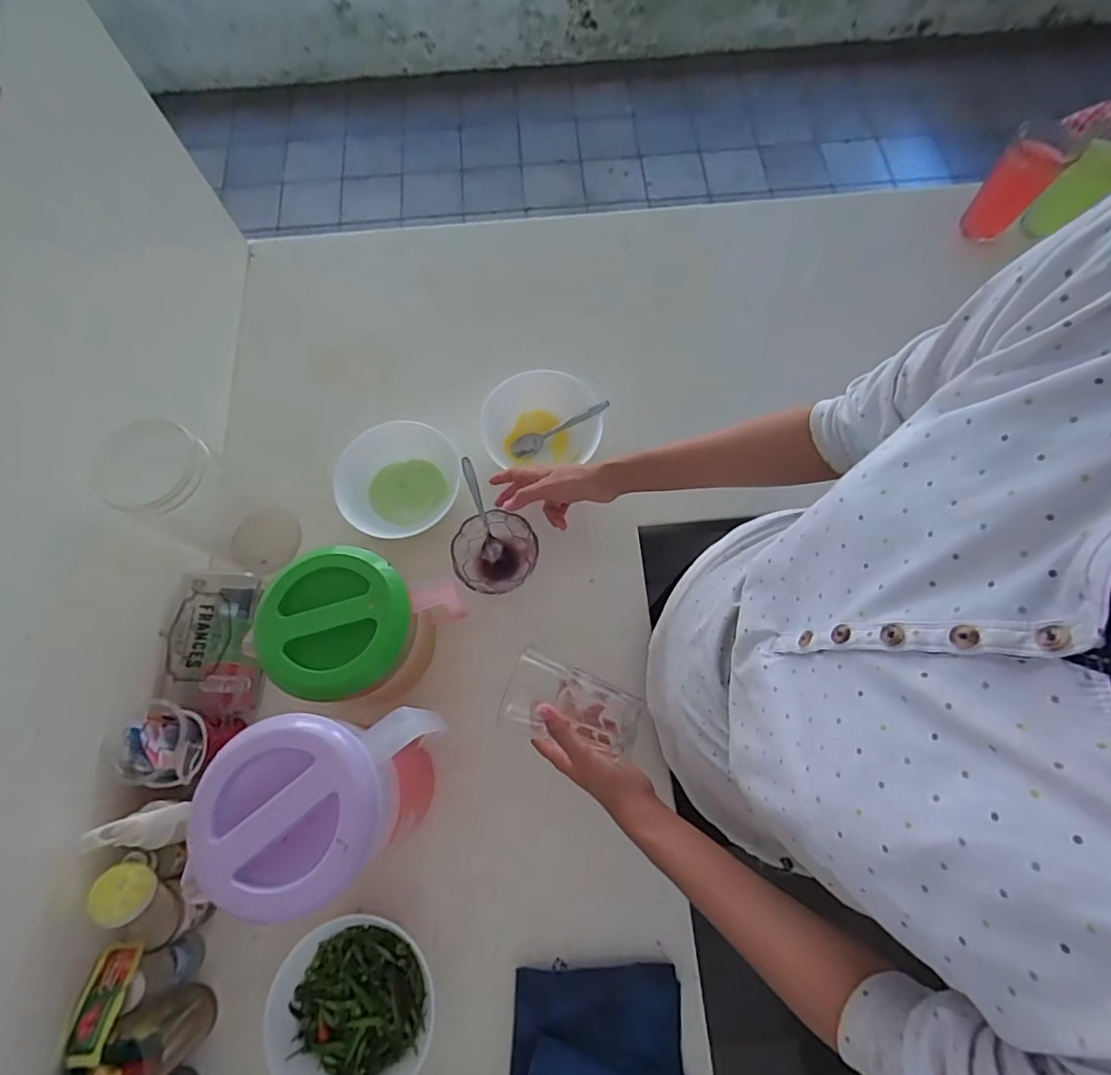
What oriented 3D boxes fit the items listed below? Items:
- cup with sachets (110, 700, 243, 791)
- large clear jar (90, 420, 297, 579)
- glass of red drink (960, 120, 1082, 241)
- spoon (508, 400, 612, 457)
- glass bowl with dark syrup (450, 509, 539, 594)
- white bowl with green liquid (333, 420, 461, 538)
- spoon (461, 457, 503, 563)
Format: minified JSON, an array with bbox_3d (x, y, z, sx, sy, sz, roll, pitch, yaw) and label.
[{"bbox_3d":[-0.357,0.198,0.540,0.066,0.100,0.072,0,72,0],"label":"cup with sachets"},{"bbox_3d":[-0.355,-0.032,0.591,0.078,0.215,0.077,-42,76,-12],"label":"large clear jar"},{"bbox_3d":[0.619,-0.477,0.757,0.069,0.122,0.062,35,75,11],"label":"glass of red drink"},{"bbox_3d":[0.005,-0.133,0.688,0.132,0.017,0.031,-23,71,17],"label":"spoon"},{"bbox_3d":[-0.069,0.019,0.643,0.093,0.042,0.090,-37,75,-11],"label":"glass bowl with dark syrup"},{"bbox_3d":[-0.192,-0.062,0.680,0.131,0.076,0.137,0,72,0],"label":"white bowl with green liquid"},{"bbox_3d":[-0.085,-0.029,0.635,0.024,0.013,0.124,-16,110,-5],"label":"spoon"}]

